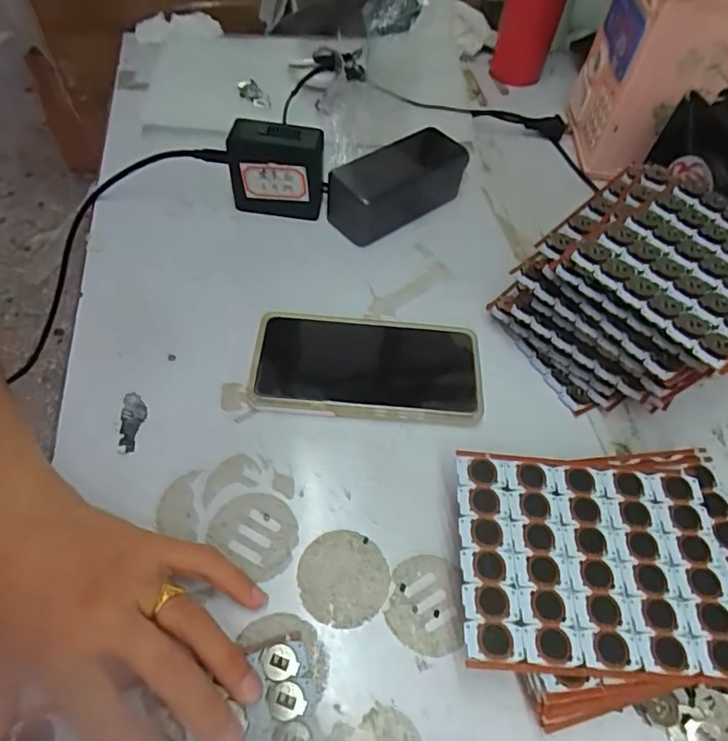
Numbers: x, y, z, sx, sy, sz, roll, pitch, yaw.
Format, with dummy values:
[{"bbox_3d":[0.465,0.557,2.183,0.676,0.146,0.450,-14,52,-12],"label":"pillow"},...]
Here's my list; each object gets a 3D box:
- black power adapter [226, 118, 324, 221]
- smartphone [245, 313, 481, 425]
[{"bbox_3d":[-0.075,-0.173,0.464,0.079,0.077,0.033,5,56,-1],"label":"black power adapter"},{"bbox_3d":[0.003,-0.005,0.393,0.165,0.014,0.086,5,56,-2],"label":"smartphone"}]

